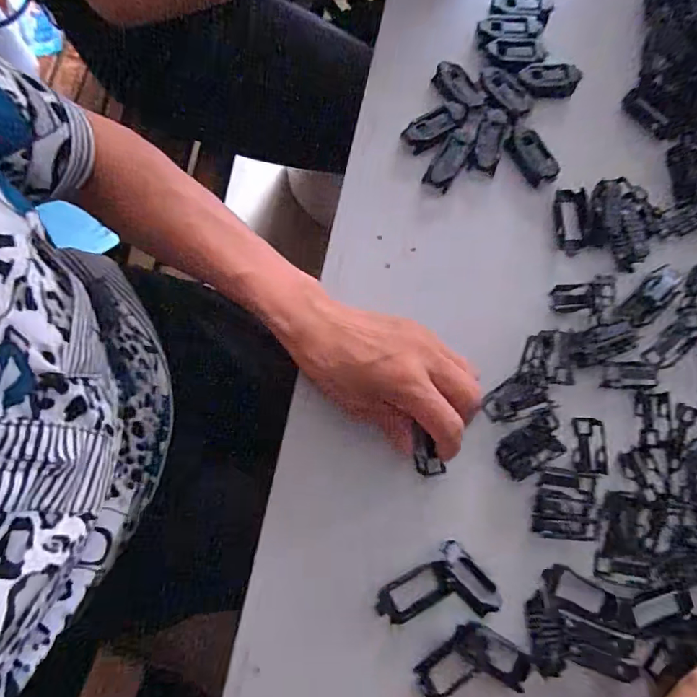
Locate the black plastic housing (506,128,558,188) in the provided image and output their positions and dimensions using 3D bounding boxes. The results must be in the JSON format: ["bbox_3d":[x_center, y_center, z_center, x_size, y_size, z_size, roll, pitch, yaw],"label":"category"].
[{"bbox_3d":[0.141,-0.147,0.364,0.026,0.007,0.046,-26,80,-5],"label":"black plastic housing"}]

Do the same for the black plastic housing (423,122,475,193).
[{"bbox_3d":[0.079,-0.147,0.362,0.021,0.006,0.054,31,80,6],"label":"black plastic housing"}]

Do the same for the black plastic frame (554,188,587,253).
[{"bbox_3d":[0.170,-0.097,0.358,0.024,0.004,0.048,-1,79,0],"label":"black plastic frame"}]

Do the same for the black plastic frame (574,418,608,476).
[{"bbox_3d":[0.170,0.069,0.331,0.024,0.006,0.039,1,79,0],"label":"black plastic frame"}]

